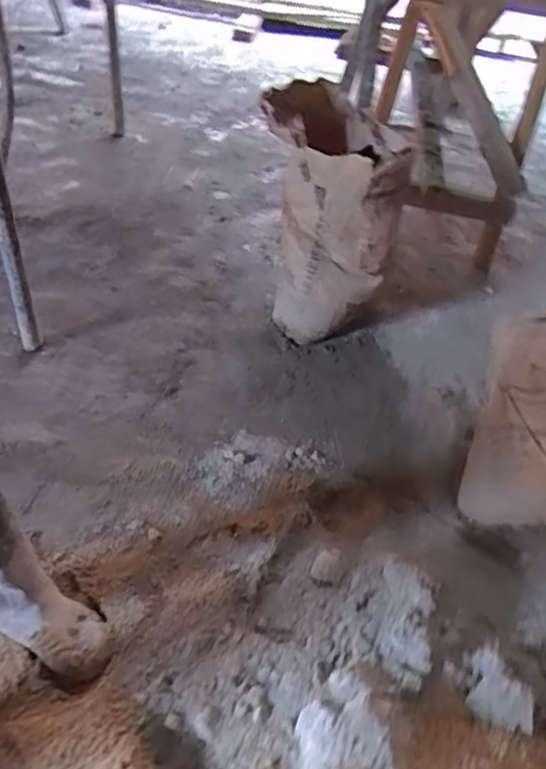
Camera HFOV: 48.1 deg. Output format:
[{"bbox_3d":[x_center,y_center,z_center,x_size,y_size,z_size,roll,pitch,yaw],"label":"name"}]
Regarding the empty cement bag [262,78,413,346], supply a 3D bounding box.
[{"bbox_3d":[0.145,-0.404,1.581,0.310,0.578,0.327,10,45,1],"label":"empty cement bag"}]

